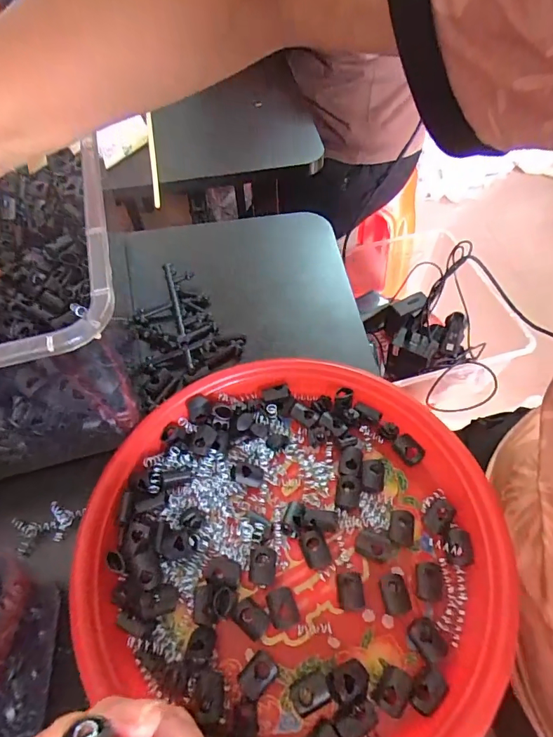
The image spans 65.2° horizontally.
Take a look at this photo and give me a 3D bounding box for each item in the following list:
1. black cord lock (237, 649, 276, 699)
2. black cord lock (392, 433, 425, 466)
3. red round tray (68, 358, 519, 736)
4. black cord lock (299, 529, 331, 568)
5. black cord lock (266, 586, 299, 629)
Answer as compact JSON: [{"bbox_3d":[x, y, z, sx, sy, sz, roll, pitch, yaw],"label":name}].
[{"bbox_3d":[-0.010,0.161,0.228,0.015,0.005,0.019,37,64,24],"label":"black cord lock"},{"bbox_3d":[0.089,0.056,0.293,0.021,0.007,0.015,43,93,23],"label":"black cord lock"},{"bbox_3d":[0.012,0.096,0.260,0.240,0.026,0.218,18,58,14],"label":"red round tray"},{"bbox_3d":[0.023,0.109,0.259,0.015,0.006,0.022,-20,57,-11],"label":"black cord lock"},{"bbox_3d":[0.003,0.136,0.245,0.015,0.006,0.020,-19,57,-10],"label":"black cord lock"}]

